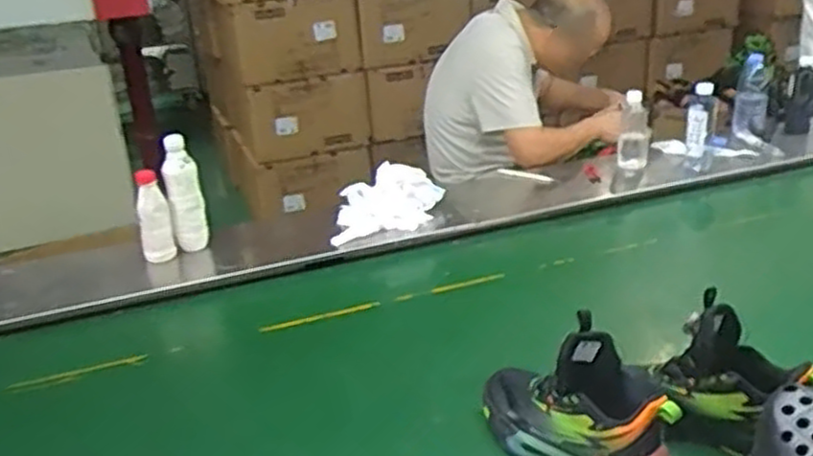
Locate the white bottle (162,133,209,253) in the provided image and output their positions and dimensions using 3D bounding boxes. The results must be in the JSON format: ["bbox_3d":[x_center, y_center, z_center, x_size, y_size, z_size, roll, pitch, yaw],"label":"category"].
[{"bbox_3d":[-0.395,-0.061,1.366,0.057,0.198,0.066,-10,23,-13],"label":"white bottle"}]

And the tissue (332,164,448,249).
[{"bbox_3d":[-0.036,-0.041,1.449,0.203,0.096,0.174,-3,22,6],"label":"tissue"}]

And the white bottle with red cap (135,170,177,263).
[{"bbox_3d":[-0.445,-0.019,1.342,0.058,0.155,0.067,-12,23,-17],"label":"white bottle with red cap"}]

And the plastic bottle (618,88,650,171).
[{"bbox_3d":[0.490,-0.209,1.660,0.066,0.167,0.061,3,24,19],"label":"plastic bottle"}]

